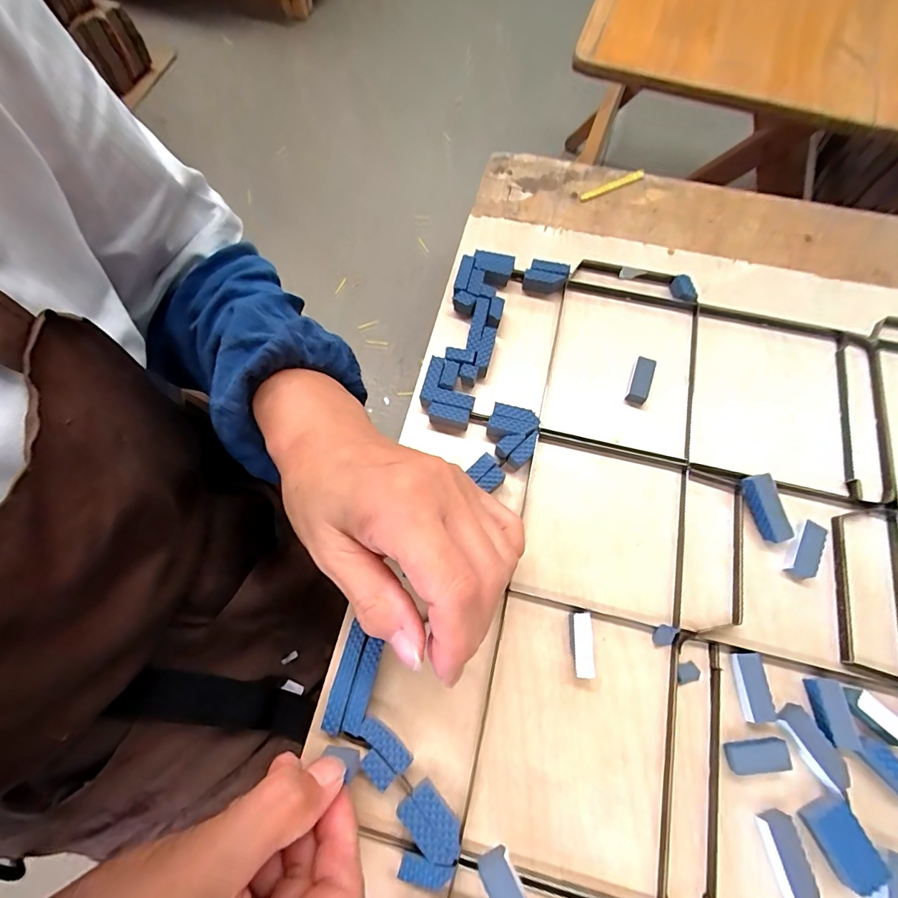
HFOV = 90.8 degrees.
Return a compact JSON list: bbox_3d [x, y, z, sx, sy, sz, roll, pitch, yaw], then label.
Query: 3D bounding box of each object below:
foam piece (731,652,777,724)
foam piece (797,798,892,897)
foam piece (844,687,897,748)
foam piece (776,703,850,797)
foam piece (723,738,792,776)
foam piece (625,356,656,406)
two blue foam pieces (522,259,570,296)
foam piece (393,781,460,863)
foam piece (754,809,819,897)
[{"bbox_3d":[0.148,0.116,0.215,0.013,0.005,0.030,-5,69,-2],"label":"foam piece"},{"bbox_3d":[0.171,0.170,0.191,0.019,0.010,0.029,-24,71,-10],"label":"foam piece"},{"bbox_3d":[0.202,0.126,0.207,0.031,0.009,0.009,42,74,14],"label":"foam piece"},{"bbox_3d":[0.169,0.138,0.203,0.012,0.009,0.035,-30,72,-11],"label":"foam piece"},{"bbox_3d":[0.143,0.142,0.205,0.026,0.004,0.013,-12,69,8],"label":"foam piece"},{"bbox_3d":[0.121,-0.043,0.278,0.012,0.007,0.032,21,70,7],"label":"foam piece"},{"bbox_3d":[0.066,-0.117,0.303,0.029,0.013,0.018,15,69,5],"label":"two blue foam pieces"},{"bbox_3d":[-0.007,0.164,0.195,0.018,0.012,0.029,-41,74,-15],"label":"foam piece"},{"bbox_3d":[0.146,0.181,0.190,0.014,0.008,0.040,-6,69,-3],"label":"foam piece"}]

